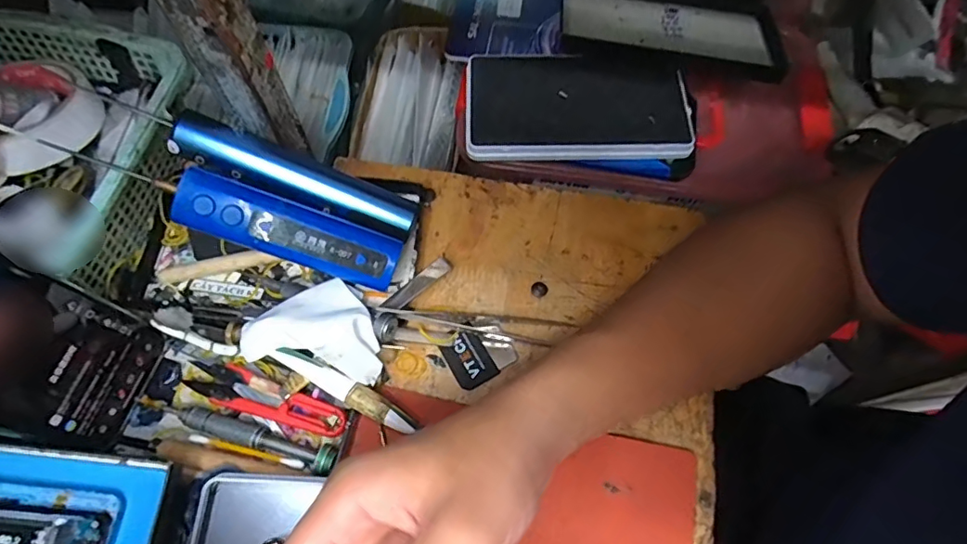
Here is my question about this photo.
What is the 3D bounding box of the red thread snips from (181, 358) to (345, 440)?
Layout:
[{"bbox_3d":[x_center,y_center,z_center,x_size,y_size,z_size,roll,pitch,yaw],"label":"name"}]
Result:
[{"bbox_3d":[-0.130,0.076,0.321,0.101,0.006,0.023,16,66,5],"label":"red thread snips"}]

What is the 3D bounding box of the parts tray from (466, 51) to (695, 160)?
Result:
[{"bbox_3d":[0.078,-0.141,0.442,0.181,0.020,0.099,0,66,-2],"label":"parts tray"}]

